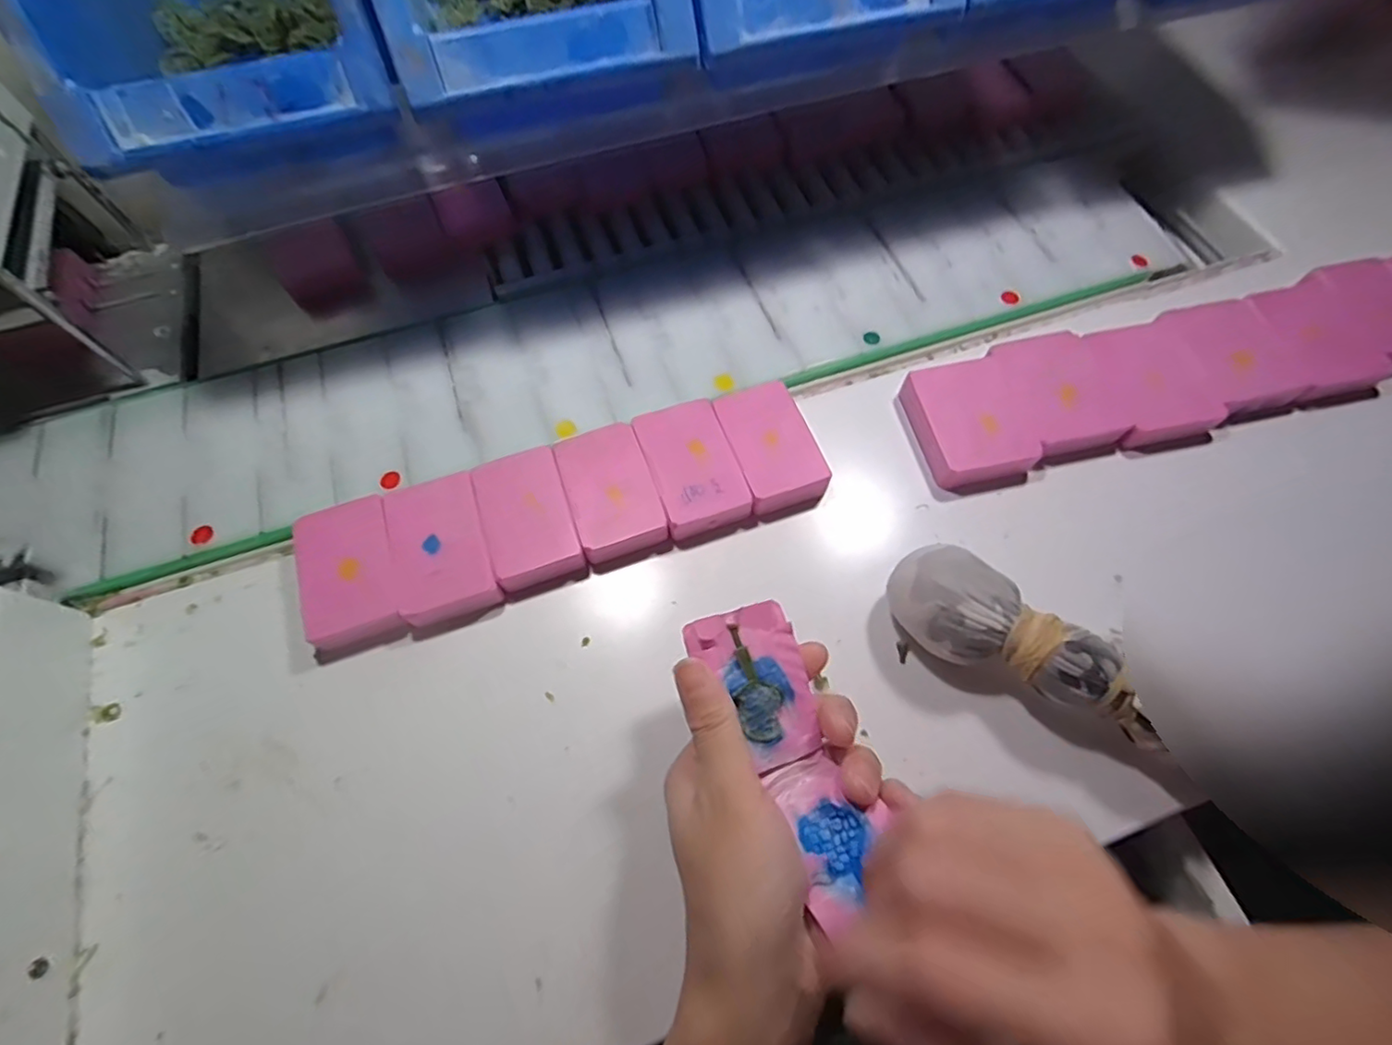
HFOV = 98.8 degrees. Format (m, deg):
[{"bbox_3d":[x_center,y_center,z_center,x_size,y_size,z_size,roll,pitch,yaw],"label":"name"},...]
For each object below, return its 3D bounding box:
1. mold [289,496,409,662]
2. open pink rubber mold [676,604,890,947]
[{"bbox_3d":[-0.170,0.026,0.294,0.046,0.017,0.072,-16,67,-7],"label":"mold"},{"bbox_3d":[0.035,0.085,0.230,0.040,0.025,0.108,-20,66,-9],"label":"open pink rubber mold"}]

